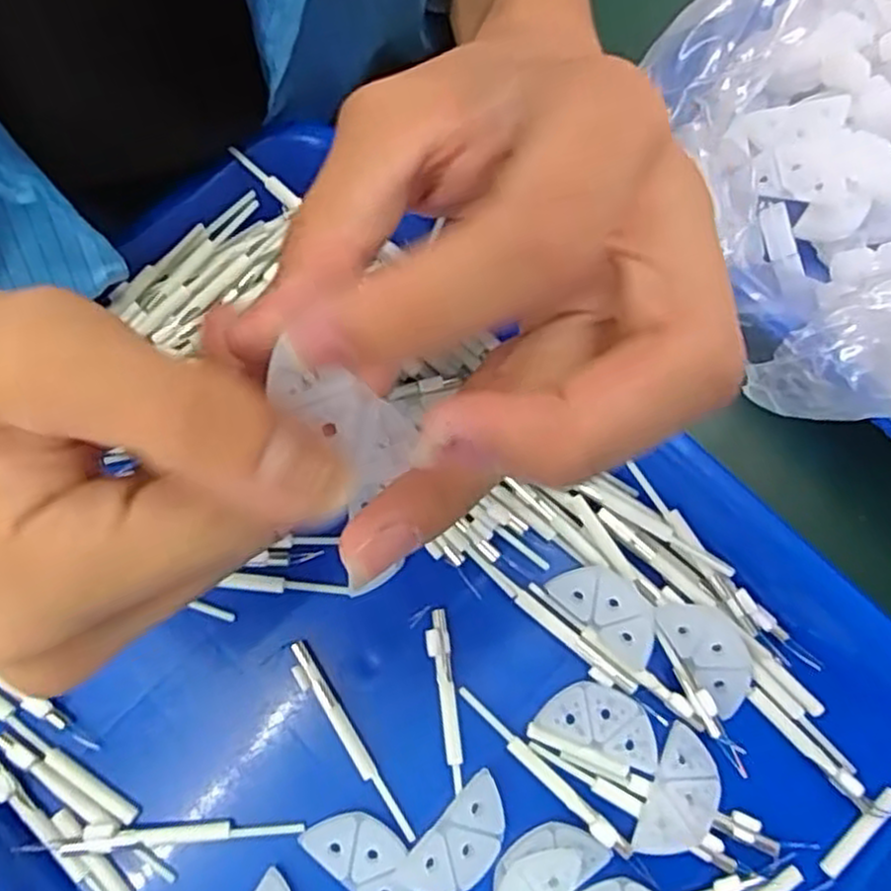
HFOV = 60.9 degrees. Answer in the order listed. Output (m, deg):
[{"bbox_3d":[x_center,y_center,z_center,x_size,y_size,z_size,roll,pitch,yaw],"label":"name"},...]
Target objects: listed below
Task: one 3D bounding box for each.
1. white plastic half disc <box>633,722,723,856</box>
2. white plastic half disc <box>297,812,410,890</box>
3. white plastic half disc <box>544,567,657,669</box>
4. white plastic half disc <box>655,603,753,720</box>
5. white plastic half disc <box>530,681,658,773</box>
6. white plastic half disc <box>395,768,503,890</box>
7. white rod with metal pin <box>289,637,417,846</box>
[{"bbox_3d":[0.073,0.107,0.232,0.019,0.007,0.038,22,74,4],"label":"white plastic half disc"},{"bbox_3d":[-0.023,0.125,0.228,0.039,0.007,0.020,40,76,9],"label":"white plastic half disc"},{"bbox_3d":[0.054,0.053,0.247,0.039,0.004,0.019,38,76,9],"label":"white plastic half disc"},{"bbox_3d":[0.085,0.066,0.244,0.019,0.005,0.038,-31,77,-10],"label":"white plastic half disc"},{"bbox_3d":[0.049,0.087,0.241,0.038,0.005,0.020,21,74,4],"label":"white plastic half disc"},{"bbox_3d":[0.005,0.119,0.227,0.020,0.008,0.038,42,77,10],"label":"white plastic half disc"},{"bbox_3d":[-0.031,0.093,0.239,0.008,0.004,0.069,-32,77,-11],"label":"white rod with metal pin"}]

